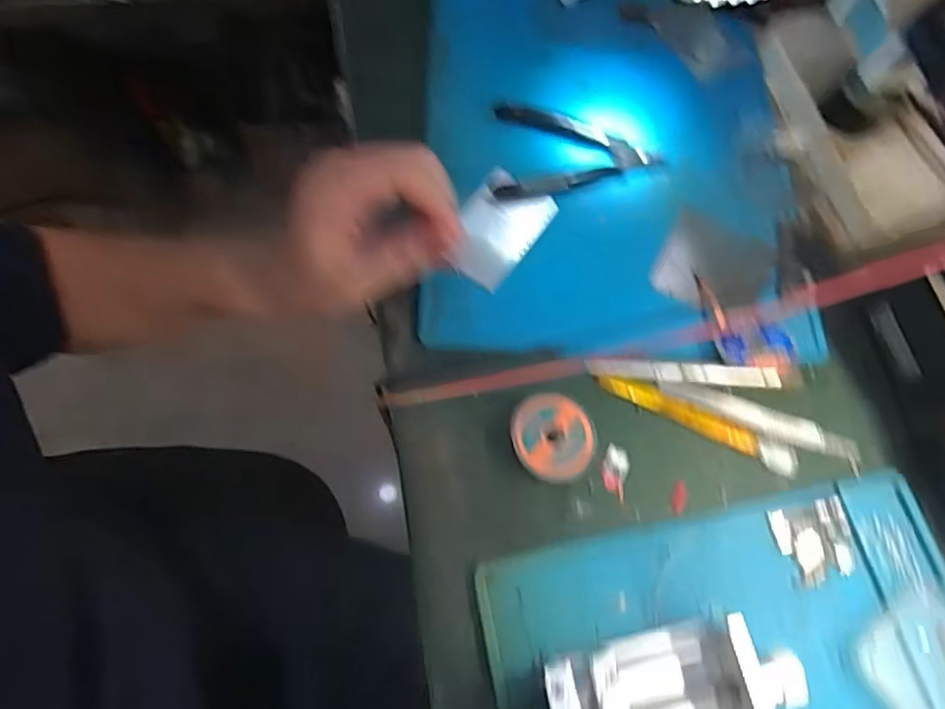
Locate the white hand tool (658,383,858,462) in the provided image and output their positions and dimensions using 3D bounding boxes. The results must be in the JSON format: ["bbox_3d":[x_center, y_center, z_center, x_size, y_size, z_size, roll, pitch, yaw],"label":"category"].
[{"bbox_3d":[0.166,0.038,0.351,0.116,0.006,0.019,18,67,5],"label":"white hand tool"}]

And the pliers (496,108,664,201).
[{"bbox_3d":[0.073,-0.137,0.412,0.111,0.012,0.070,3,67,-2],"label":"pliers"}]

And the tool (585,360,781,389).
[{"bbox_3d":[0.124,0.011,0.355,0.111,0.007,0.011,3,67,-2],"label":"tool"}]

